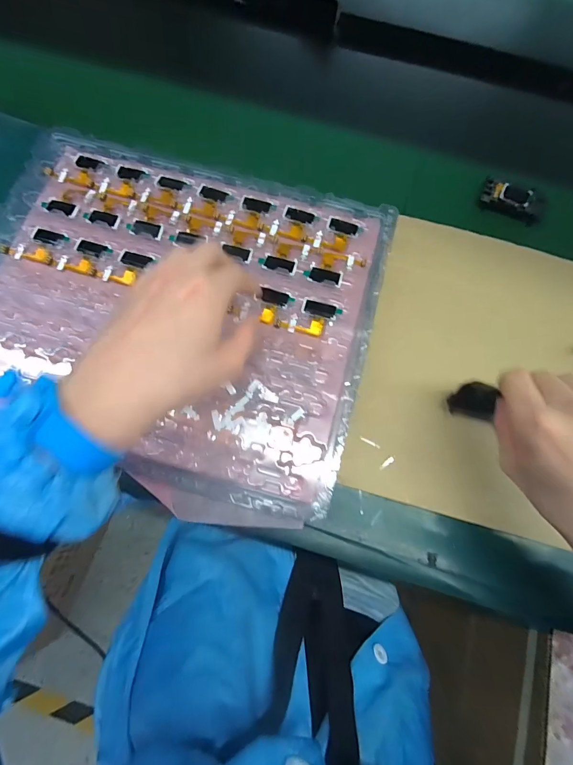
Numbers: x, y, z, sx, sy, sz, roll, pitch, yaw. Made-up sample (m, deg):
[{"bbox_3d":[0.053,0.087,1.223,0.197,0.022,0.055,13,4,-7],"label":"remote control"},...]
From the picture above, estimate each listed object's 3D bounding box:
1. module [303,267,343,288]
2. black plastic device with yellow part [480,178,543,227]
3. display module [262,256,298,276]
[{"bbox_3d":[0.035,-0.102,0.352,0.037,0.004,0.016,11,75,2],"label":"module"},{"bbox_3d":[0.260,-0.211,0.423,0.069,0.027,0.026,25,73,5],"label":"black plastic device with yellow part"},{"bbox_3d":[-0.006,-0.115,0.353,0.031,0.004,0.016,14,75,3],"label":"display module"}]

